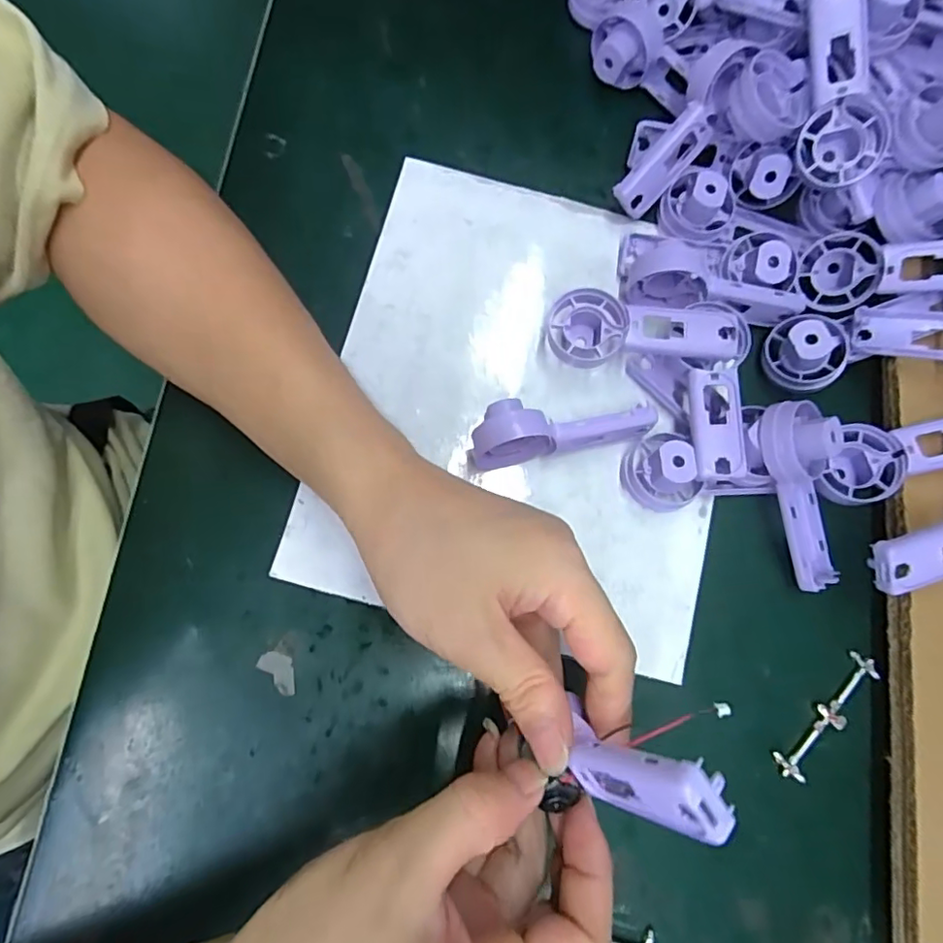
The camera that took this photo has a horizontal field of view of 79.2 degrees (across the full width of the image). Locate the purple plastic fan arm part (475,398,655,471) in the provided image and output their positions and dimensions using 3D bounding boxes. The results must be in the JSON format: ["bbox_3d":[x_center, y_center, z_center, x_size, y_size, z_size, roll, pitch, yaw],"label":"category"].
[{"bbox_3d":[0.044,-0.019,0.288,0.092,0.046,0.021,-4,79,-18],"label":"purple plastic fan arm part"}]

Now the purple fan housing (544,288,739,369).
[{"bbox_3d":[0.087,-0.070,0.297,0.095,0.024,0.038,5,79,12],"label":"purple fan housing"}]

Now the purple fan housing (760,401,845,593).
[{"bbox_3d":[0.164,0.012,0.280,0.031,0.021,0.092,-14,100,-4],"label":"purple fan housing"}]

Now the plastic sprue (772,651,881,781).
[{"bbox_3d":[0.178,0.121,0.281,0.015,0.005,0.072,44,81,7],"label":"plastic sprue"}]

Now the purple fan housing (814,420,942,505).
[{"bbox_3d":[0.222,-0.011,0.289,0.093,0.022,0.038,-18,79,13],"label":"purple fan housing"}]

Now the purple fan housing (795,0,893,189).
[{"bbox_3d":[0.183,-0.193,0.287,0.040,0.023,0.091,-18,108,-5],"label":"purple fan housing"}]

